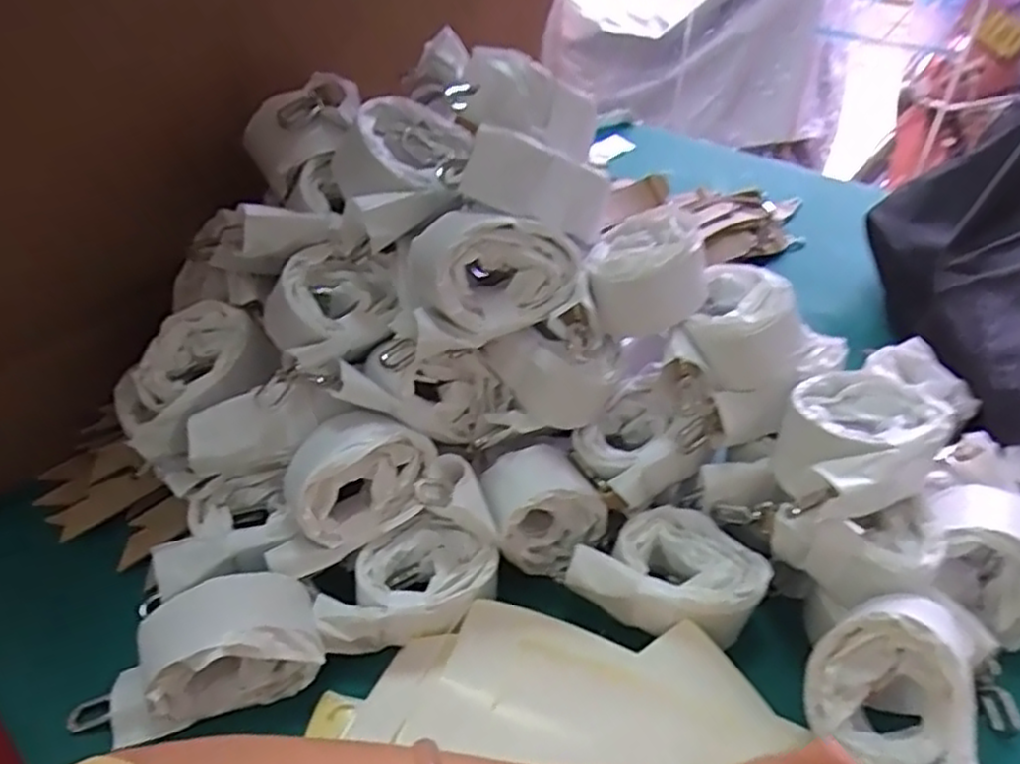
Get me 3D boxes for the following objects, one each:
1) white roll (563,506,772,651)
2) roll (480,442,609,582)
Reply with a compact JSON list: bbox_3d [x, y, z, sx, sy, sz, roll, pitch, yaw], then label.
[{"bbox_3d":[0.100,0.125,0.454,0.118,0.049,0.080,12,38,12],"label":"white roll"},{"bbox_3d":[0.019,0.086,0.470,0.078,0.074,0.052,-19,42,-26],"label":"roll"}]

